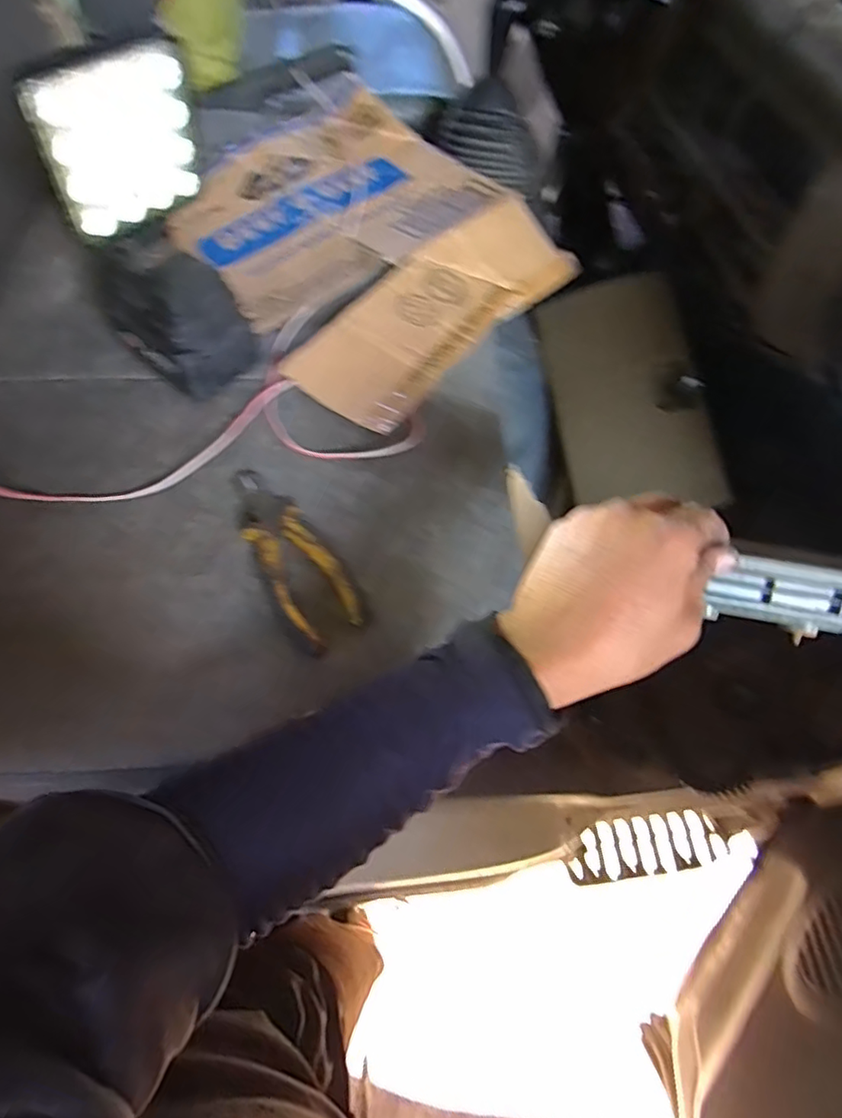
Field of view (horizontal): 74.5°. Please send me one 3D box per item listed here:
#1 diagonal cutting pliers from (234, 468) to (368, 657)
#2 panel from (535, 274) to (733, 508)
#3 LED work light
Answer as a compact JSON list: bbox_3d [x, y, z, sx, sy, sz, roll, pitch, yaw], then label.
[{"bbox_3d":[-0.096,-0.008,0.403,0.052,0.019,0.163,-27,66,-16],"label":"diagonal cutting pliers"},{"bbox_3d":[0.278,-0.220,0.761,0.181,0.021,0.322,-14,85,21],"label":"panel"},{"bbox_3d":[-0.192,-0.266,0.357,0.028,0.099,0.104,38,63,14],"label":"LED work light"}]

